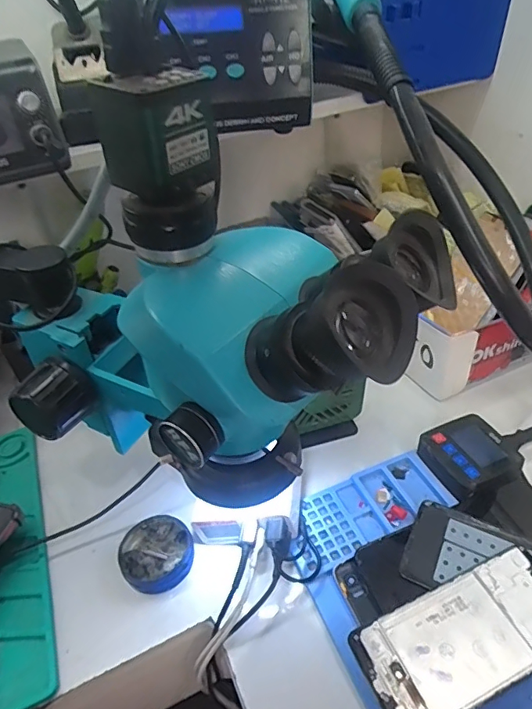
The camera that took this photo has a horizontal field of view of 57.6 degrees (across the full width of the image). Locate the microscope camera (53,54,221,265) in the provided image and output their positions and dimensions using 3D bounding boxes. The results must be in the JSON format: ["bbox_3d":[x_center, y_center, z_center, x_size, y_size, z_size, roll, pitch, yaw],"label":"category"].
[{"bbox_3d":[-0.057,-0.094,0.254,0.048,0.091,0.056,17,45,28],"label":"microscope camera"}]

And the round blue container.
[{"bbox_3d":[-0.095,0.176,0.425,0.061,0.025,0.064,-35,46,-30],"label":"round blue container"}]

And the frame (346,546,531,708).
[{"bbox_3d":[0.139,0.194,0.334,0.151,0.004,0.069,-19,43,-15],"label":"frame"}]

